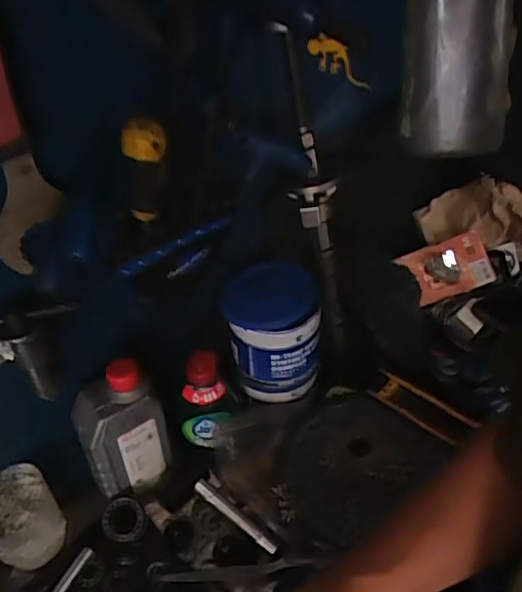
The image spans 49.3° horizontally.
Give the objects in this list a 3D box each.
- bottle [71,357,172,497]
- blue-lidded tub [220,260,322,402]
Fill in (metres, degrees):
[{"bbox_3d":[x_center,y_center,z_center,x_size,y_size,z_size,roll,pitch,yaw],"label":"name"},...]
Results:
[{"bbox_3d":[-0.144,0.138,0.585,0.085,0.160,0.053,-25,43,-22],"label":"bottle"},{"bbox_3d":[0.015,0.043,0.636,0.102,0.135,0.089,-3,39,2],"label":"blue-lidded tub"}]

